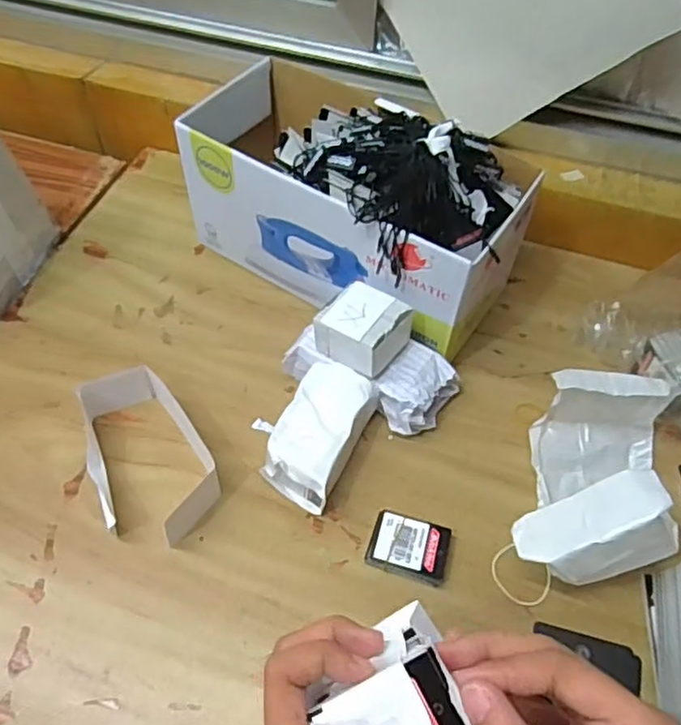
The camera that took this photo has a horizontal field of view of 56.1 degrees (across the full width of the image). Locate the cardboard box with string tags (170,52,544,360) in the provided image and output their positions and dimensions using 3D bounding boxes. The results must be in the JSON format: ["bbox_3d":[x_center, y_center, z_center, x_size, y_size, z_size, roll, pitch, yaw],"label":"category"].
[{"bbox_3d":[0.011,-0.140,0.539,0.272,0.175,0.135,30,58,18],"label":"cardboard box with string tags"}]

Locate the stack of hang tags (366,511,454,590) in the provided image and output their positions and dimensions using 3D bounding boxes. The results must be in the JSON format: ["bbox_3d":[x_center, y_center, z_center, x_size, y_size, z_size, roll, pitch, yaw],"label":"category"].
[{"bbox_3d":[0.049,0.129,0.447,0.053,0.014,0.043,17,55,10],"label":"stack of hang tags"}]

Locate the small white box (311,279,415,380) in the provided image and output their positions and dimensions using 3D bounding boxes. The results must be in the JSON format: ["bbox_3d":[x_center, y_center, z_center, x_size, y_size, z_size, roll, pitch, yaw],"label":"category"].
[{"bbox_3d":[0.017,-0.024,0.486,0.057,0.042,0.059,33,60,19],"label":"small white box"}]

